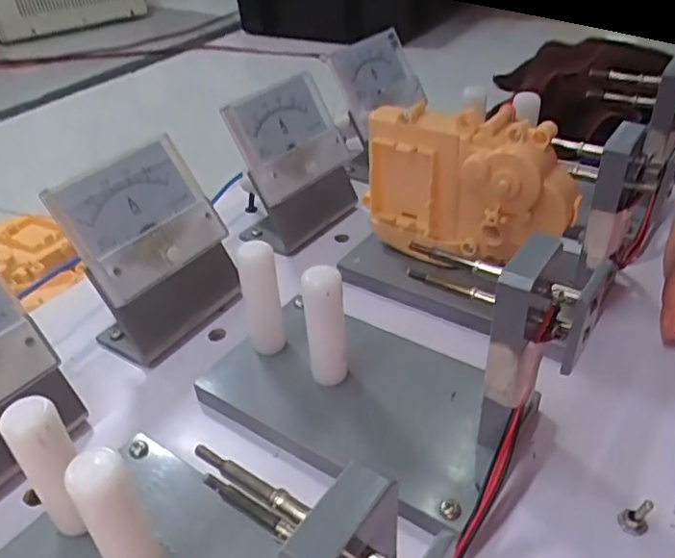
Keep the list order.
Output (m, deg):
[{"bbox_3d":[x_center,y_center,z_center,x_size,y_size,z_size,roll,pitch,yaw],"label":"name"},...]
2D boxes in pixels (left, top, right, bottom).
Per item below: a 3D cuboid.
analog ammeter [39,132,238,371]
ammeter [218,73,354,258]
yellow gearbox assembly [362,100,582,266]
[{"bbox_3d":[-0.083,-0.014,0.278,0.040,0.076,0.065,20,43,29],"label":"analog ammeter"},{"bbox_3d":[-0.022,-0.067,0.346,0.042,0.077,0.071,22,44,31],"label":"ammeter"},{"bbox_3d":[0.060,-0.042,0.282,0.095,0.069,0.032,25,46,33],"label":"yellow gearbox assembly"}]

